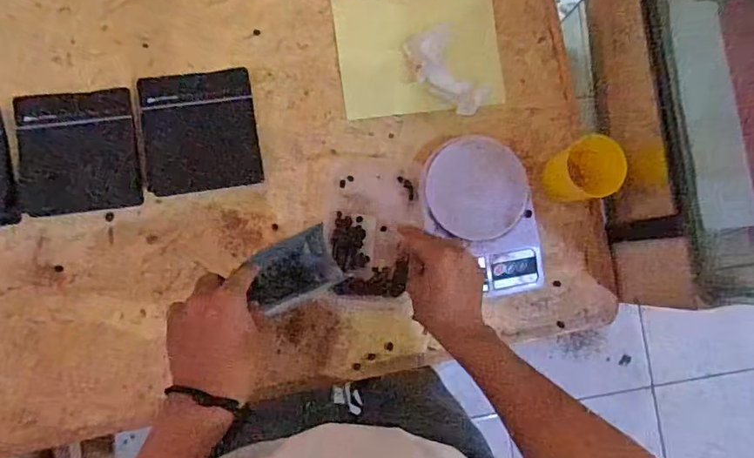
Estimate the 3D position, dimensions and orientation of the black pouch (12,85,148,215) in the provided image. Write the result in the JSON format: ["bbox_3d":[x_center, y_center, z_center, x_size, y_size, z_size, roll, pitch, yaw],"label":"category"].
[{"bbox_3d":[-0.360,-0.093,0.652,0.136,0.010,0.144,-7,86,-5],"label":"black pouch"}]

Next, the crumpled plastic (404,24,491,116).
[{"bbox_3d":[0.088,-0.202,0.695,0.066,0.023,0.124,-31,89,-6],"label":"crumpled plastic"}]

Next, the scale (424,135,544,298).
[{"bbox_3d":[0.127,-0.012,0.669,0.133,0.046,0.197,-14,87,-5],"label":"scale"}]

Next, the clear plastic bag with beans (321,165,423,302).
[{"bbox_3d":[-0.005,0.001,0.671,0.114,0.023,0.166,5,88,0],"label":"clear plastic bag with beans"}]

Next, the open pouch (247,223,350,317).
[{"bbox_3d":[-0.098,0.046,0.581,0.092,0.022,0.067,-24,87,-22],"label":"open pouch"}]

